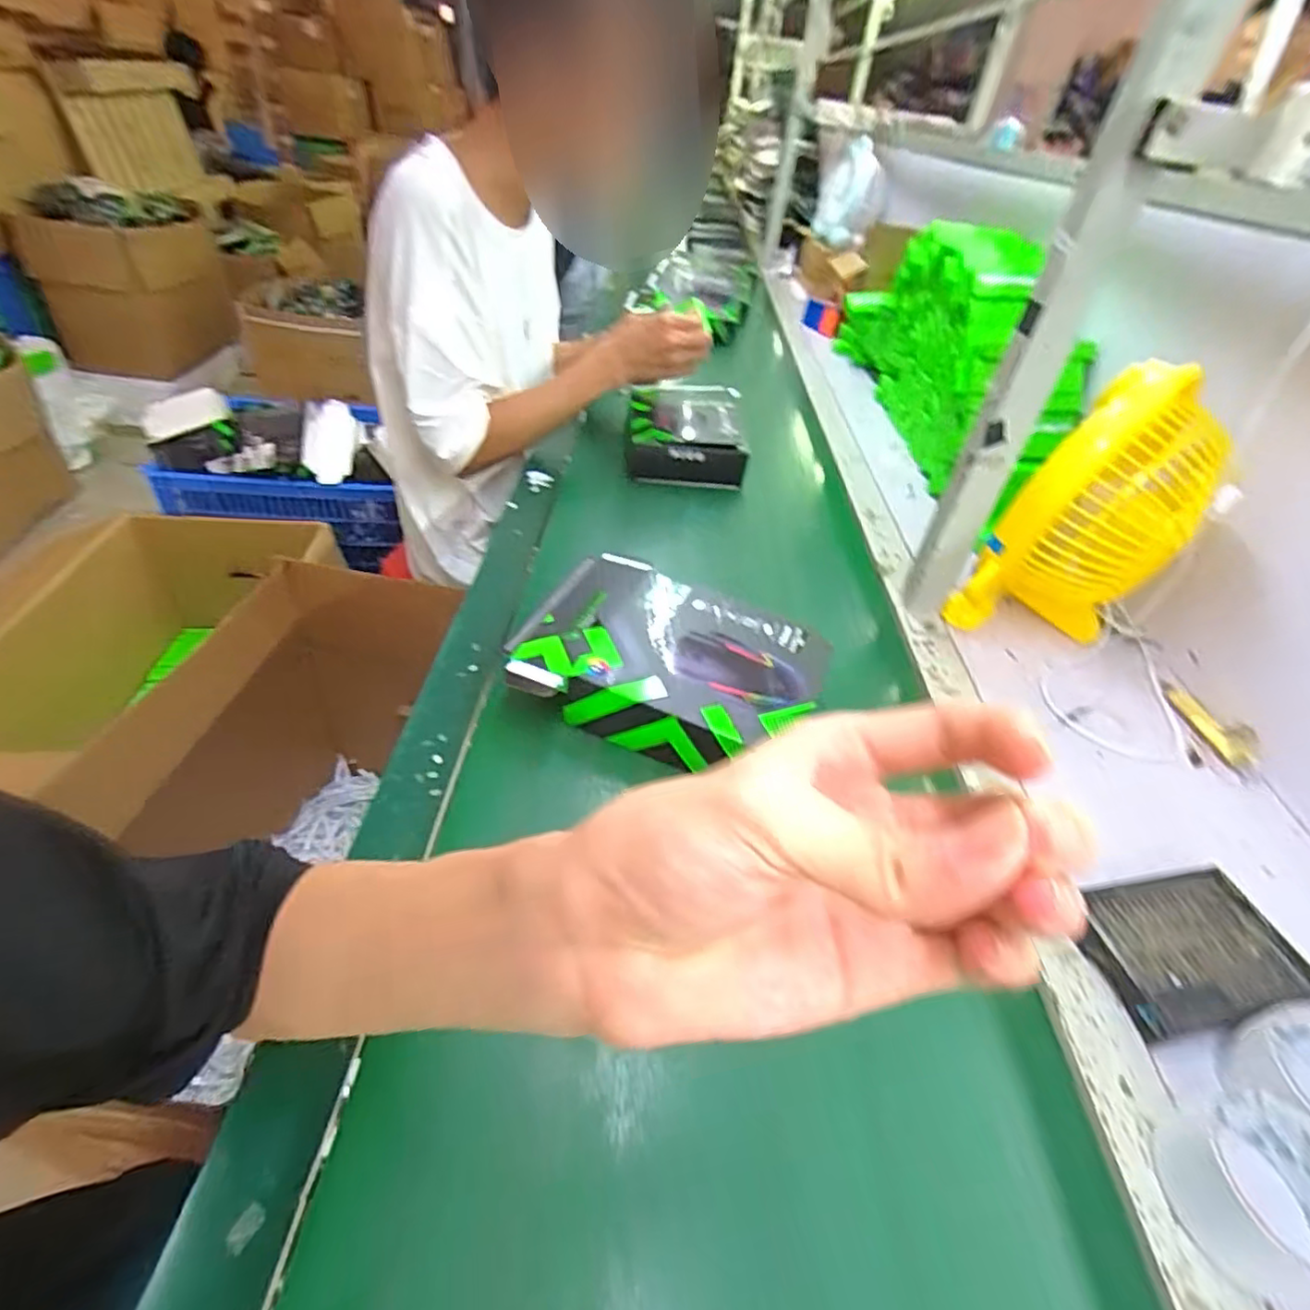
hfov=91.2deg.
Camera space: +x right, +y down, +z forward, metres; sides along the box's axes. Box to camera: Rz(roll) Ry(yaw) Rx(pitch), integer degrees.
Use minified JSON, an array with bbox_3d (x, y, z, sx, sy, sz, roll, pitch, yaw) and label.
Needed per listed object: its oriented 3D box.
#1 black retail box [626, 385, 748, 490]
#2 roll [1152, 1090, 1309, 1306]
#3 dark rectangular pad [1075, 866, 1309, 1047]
[{"bbox_3d":[0.042,-0.329,0.939,0.170,0.069,0.212,5,41,-2],"label":"black retail box"},{"bbox_3d":[0.311,0.270,0.321,0.082,0.036,0.078,4,41,-4],"label":"roll"},{"bbox_3d":[0.357,0.197,0.428,0.138,0.026,0.089,-4,42,-13],"label":"dark rectangular pad"}]

